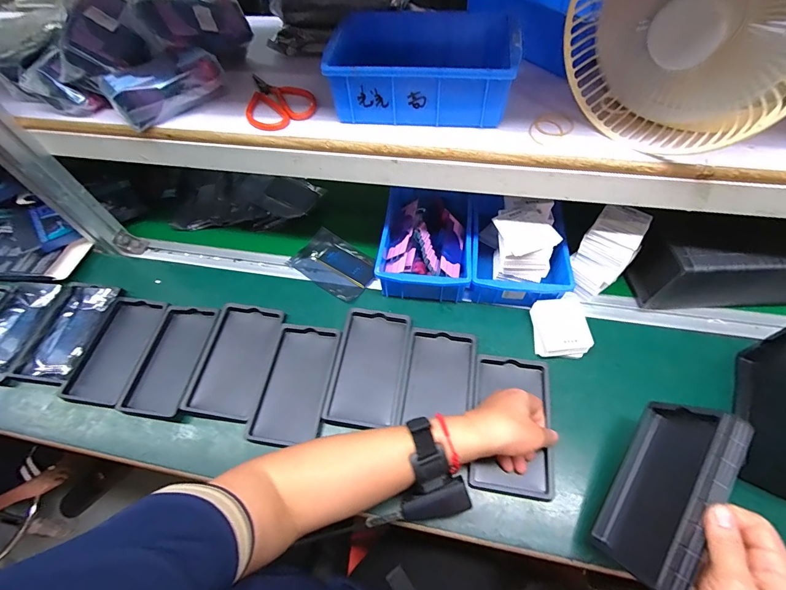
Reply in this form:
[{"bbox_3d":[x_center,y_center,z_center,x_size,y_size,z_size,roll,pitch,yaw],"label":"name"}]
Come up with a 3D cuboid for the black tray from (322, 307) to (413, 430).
[{"bbox_3d":[-0.030,0.093,0.498,0.095,0.010,0.155,5,58,7],"label":"black tray"}]

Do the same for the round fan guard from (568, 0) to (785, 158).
[{"bbox_3d":[0.249,-0.220,0.310,0.193,0.180,0.062,33,65,22],"label":"round fan guard"}]

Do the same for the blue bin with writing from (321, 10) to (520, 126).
[{"bbox_3d":[0.029,-0.261,0.421,0.189,0.065,0.141,2,58,5],"label":"blue bin with writing"}]

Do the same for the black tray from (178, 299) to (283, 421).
[{"bbox_3d":[-0.218,0.088,0.514,0.093,0.014,0.160,7,58,8],"label":"black tray"}]

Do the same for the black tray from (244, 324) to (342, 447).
[{"bbox_3d":[-0.128,0.114,0.492,0.092,0.009,0.155,5,58,7],"label":"black tray"}]

